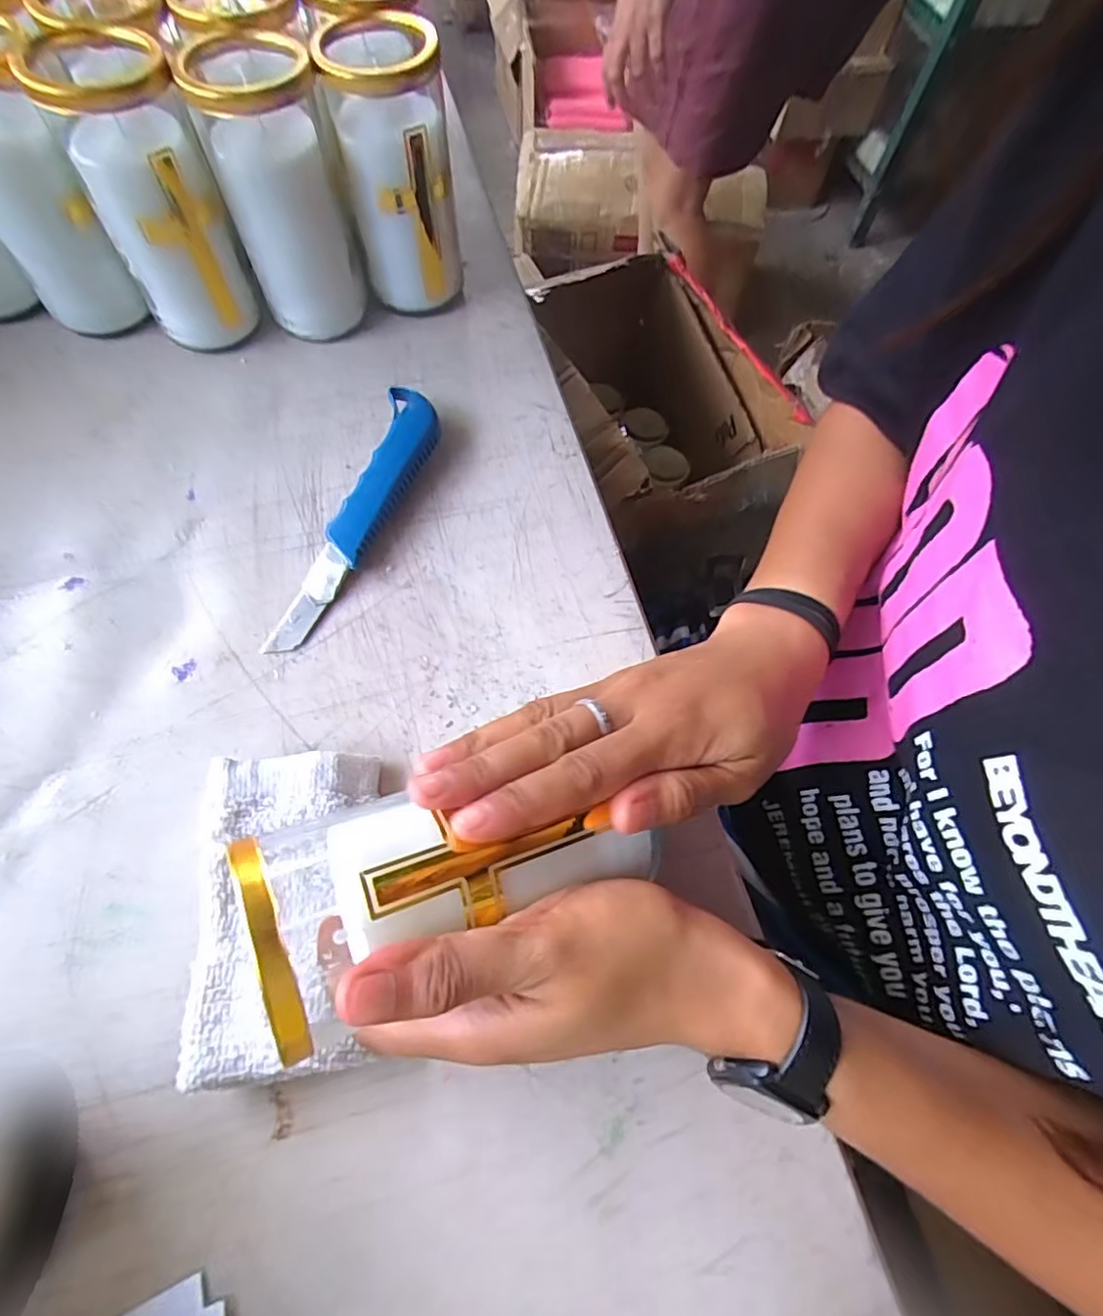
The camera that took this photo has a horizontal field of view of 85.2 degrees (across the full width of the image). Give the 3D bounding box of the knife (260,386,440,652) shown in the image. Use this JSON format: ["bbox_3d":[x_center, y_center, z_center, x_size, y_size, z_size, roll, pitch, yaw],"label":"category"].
[{"bbox_3d":[-0.107,-0.083,0.342,0.036,0.023,0.177,16,64,4],"label":"knife"}]

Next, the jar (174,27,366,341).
[{"bbox_3d":[-0.162,-0.275,0.365,0.062,0.134,0.068,1,64,-3],"label":"jar"}]

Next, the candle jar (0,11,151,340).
[{"bbox_3d":[-0.302,-0.271,0.353,0.058,0.138,0.067,-22,67,-13],"label":"candle jar"}]

